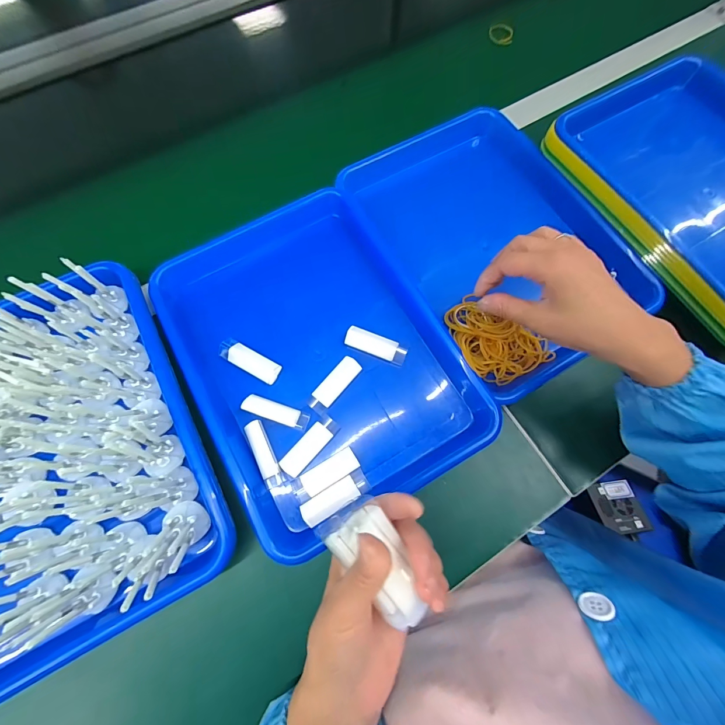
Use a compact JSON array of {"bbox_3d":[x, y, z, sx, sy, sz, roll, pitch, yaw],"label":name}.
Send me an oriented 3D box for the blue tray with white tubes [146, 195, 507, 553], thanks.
[{"bbox_3d":[-0.046,-0.017,0.348,0.248,0.035,0.331,-29,75,-9],"label":"blue tray with white tubes"}]

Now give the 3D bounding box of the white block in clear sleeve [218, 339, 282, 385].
[{"bbox_3d":[-0.119,-0.002,0.349,0.068,0.008,0.023,28,75,8],"label":"white block in clear sleeve"}]

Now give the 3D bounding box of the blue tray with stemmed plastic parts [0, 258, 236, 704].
[{"bbox_3d":[-0.281,0.079,0.287,0.244,0.069,0.325,-27,75,-9],"label":"blue tray with stemmed plastic parts"}]

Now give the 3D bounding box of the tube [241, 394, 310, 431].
[{"bbox_3d":[-0.086,0.049,0.330,0.065,0.012,0.019,18,73,5],"label":"tube"}]

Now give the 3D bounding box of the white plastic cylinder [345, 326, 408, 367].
[{"bbox_3d":[0.015,-0.019,0.354,0.066,0.011,0.022,22,74,6],"label":"white plastic cylinder"}]

